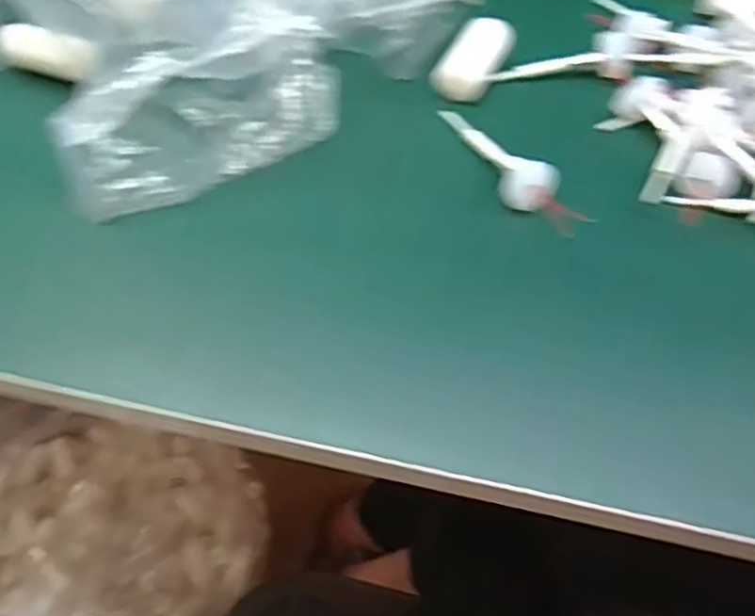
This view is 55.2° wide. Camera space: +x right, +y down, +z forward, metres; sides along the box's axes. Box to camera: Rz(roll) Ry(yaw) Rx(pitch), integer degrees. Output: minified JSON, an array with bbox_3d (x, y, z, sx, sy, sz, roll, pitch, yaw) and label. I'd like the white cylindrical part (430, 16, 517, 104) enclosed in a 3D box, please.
[{"bbox_3d":[0.047,-0.121,0.349,0.024,0.015,0.045,29,65,16],"label":"white cylindrical part"}]

